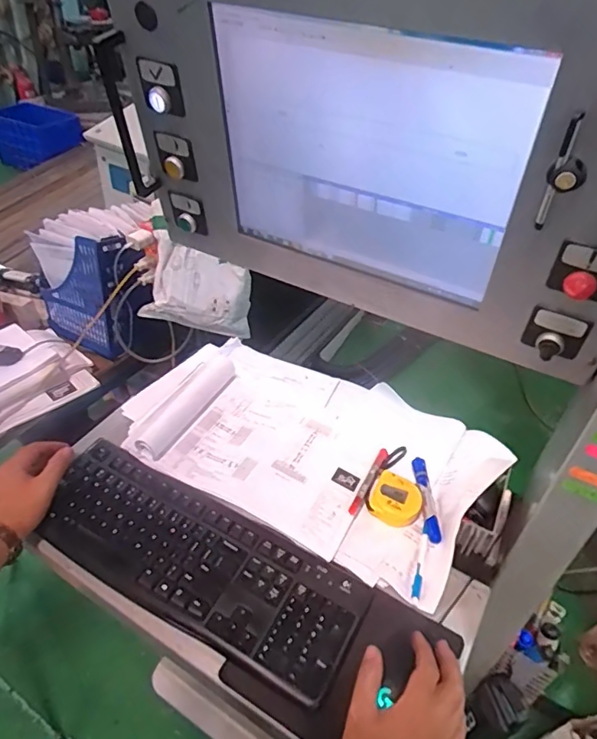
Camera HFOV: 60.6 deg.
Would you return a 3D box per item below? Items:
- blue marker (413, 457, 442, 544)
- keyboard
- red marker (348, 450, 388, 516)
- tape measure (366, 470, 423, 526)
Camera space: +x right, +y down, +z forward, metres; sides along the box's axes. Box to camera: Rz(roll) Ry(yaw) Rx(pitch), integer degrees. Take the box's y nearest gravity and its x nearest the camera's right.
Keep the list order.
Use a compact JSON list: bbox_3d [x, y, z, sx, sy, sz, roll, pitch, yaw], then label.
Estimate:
[{"bbox_3d":[0.173,0.173,0.695,0.020,0.014,0.128,2,41,-3],"label":"blue marker"},{"bbox_3d":[-0.137,0.233,0.641,0.434,0.023,0.145,22,44,21],"label":"keyboard"},{"bbox_3d":[0.101,0.153,0.708,0.015,0.013,0.125,22,44,19],"label":"red marker"},{"bbox_3d":[0.133,0.179,0.700,0.071,0.022,0.066,29,46,25],"label":"tape measure"}]

